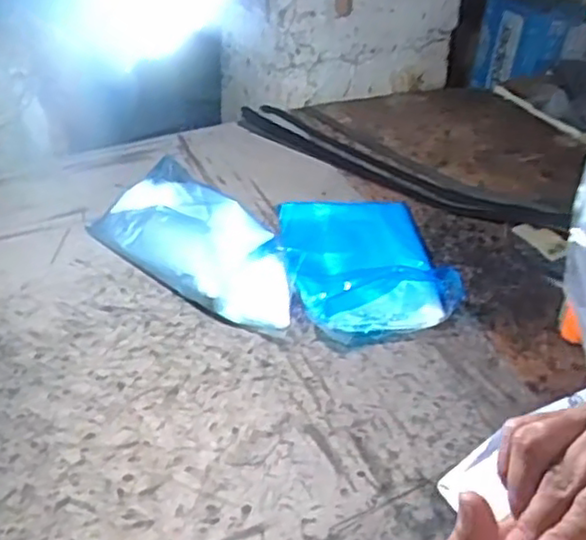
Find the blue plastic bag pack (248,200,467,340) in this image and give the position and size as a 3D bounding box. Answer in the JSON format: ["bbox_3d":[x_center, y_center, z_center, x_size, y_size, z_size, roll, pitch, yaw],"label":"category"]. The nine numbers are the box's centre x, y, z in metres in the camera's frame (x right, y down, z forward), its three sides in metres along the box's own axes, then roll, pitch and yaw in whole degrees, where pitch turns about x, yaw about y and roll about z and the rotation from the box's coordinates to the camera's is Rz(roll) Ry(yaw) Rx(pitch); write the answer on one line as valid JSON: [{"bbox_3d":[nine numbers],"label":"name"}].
[{"bbox_3d":[0.088,-0.027,1.104,0.269,0.078,0.339,-6,38,-12],"label":"blue plastic bag pack"}]

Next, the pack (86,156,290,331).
[{"bbox_3d":[-0.148,-0.044,1.116,0.405,0.085,0.181,30,45,31],"label":"pack"}]

